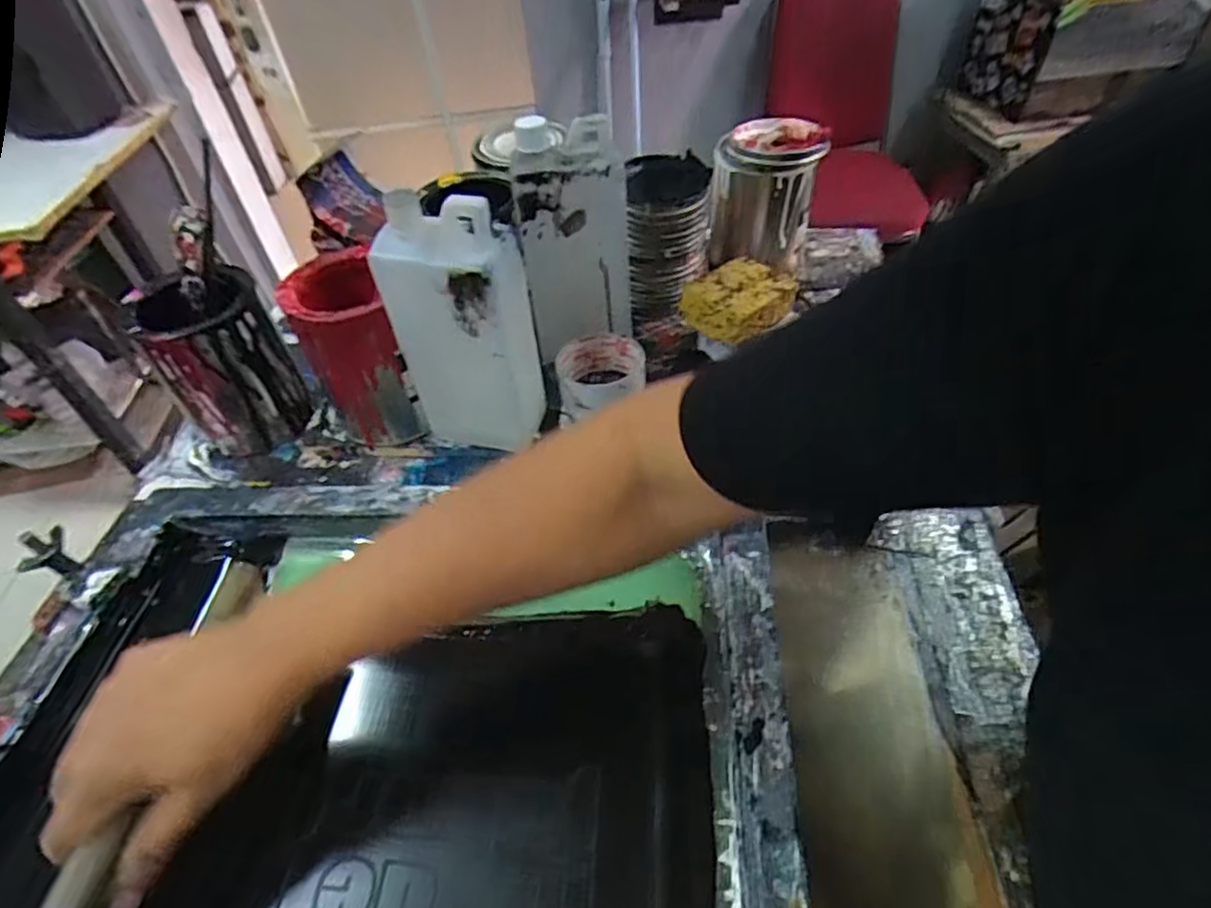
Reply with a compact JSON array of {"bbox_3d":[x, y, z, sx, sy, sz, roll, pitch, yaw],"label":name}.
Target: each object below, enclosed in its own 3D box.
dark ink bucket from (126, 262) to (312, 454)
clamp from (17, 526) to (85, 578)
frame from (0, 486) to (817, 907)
[{"bbox_3d":[-0.345,-0.083,0.585,0.102,0.137,0.096,-31,53,-19],"label":"dark ink bucket"},{"bbox_3d":[-0.404,0.073,0.461,0.015,0.047,0.033,18,54,20],"label":"clamp"},{"bbox_3d":[-0.149,0.188,0.382,0.508,0.049,0.390,0,50,6],"label":"frame"}]

